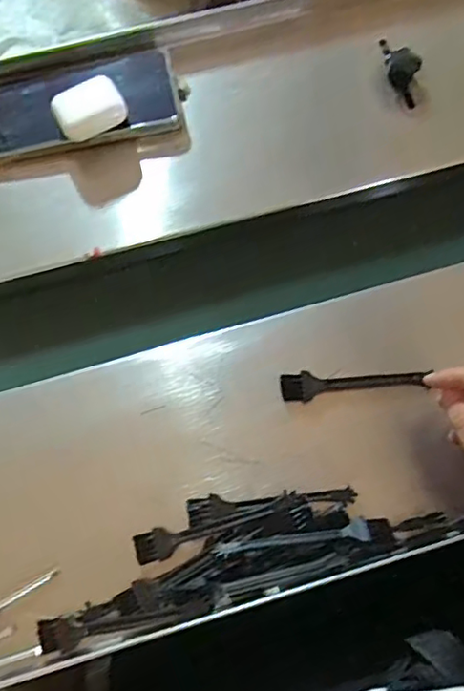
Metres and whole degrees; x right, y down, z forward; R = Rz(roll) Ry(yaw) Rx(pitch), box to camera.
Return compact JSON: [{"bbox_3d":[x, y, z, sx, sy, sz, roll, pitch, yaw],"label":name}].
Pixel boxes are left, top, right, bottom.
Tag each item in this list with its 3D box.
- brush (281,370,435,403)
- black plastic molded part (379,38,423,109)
[{"bbox_3d":[0.082,0.025,0.409,0.096,0.011,0.018,-5,69,12],"label":"brush"},{"bbox_3d":[0.141,-0.227,0.496,0.023,0.028,0.052,-24,71,-7],"label":"black plastic molded part"}]

